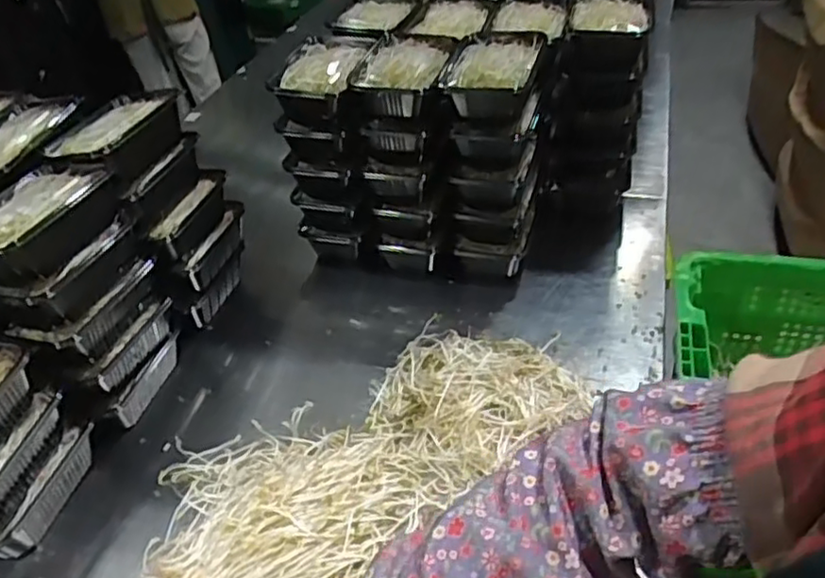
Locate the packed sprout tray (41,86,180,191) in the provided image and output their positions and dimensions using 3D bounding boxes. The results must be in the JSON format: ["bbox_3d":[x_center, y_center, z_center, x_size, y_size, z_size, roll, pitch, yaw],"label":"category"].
[{"bbox_3d":[-0.393,-0.198,0.876,0.112,0.057,0.172,11,43,20],"label":"packed sprout tray"}]

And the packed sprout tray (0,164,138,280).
[{"bbox_3d":[-0.427,-0.079,0.756,0.102,0.060,0.177,7,42,16],"label":"packed sprout tray"}]

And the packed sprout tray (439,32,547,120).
[{"bbox_3d":[0.109,-0.292,0.901,0.127,0.060,0.183,5,41,13],"label":"packed sprout tray"}]

